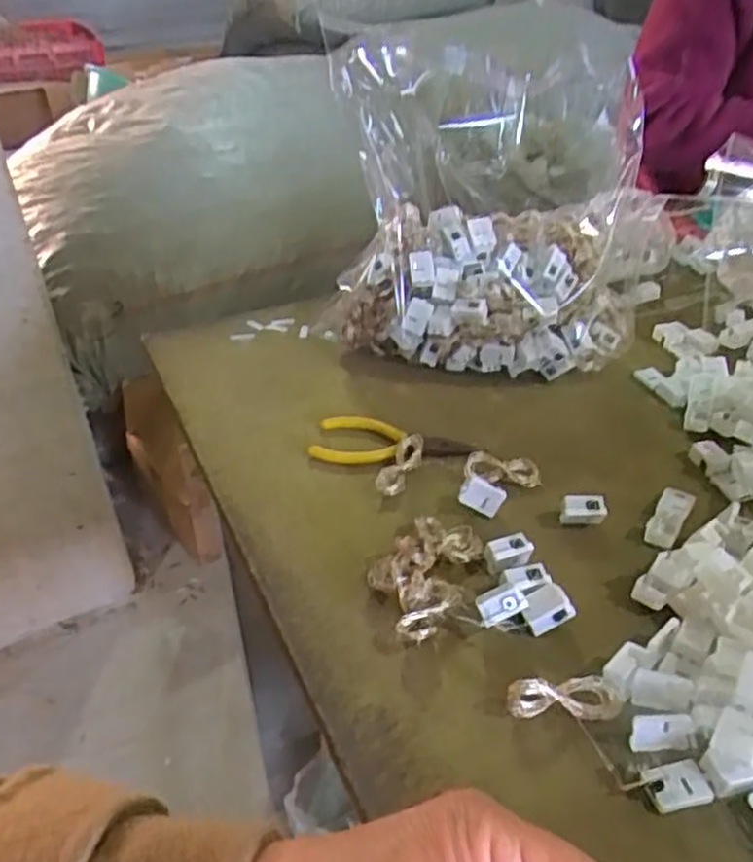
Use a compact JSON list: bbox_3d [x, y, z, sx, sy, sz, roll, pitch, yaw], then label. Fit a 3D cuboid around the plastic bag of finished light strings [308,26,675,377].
[{"bbox_3d":[0.090,-0.177,0.614,0.261,0.219,0.174,10,39,19],"label":"plastic bag of finished light strings"}]

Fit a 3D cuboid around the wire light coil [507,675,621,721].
[{"bbox_3d":[0.093,0.131,0.366,0.054,0.019,0.017,-9,37,-4],"label":"wire light coil"}]

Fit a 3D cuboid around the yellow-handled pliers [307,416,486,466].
[{"bbox_3d":[0.015,0.006,0.549,0.123,0.008,0.054,2,37,11],"label":"yellow-handled pliers"}]

